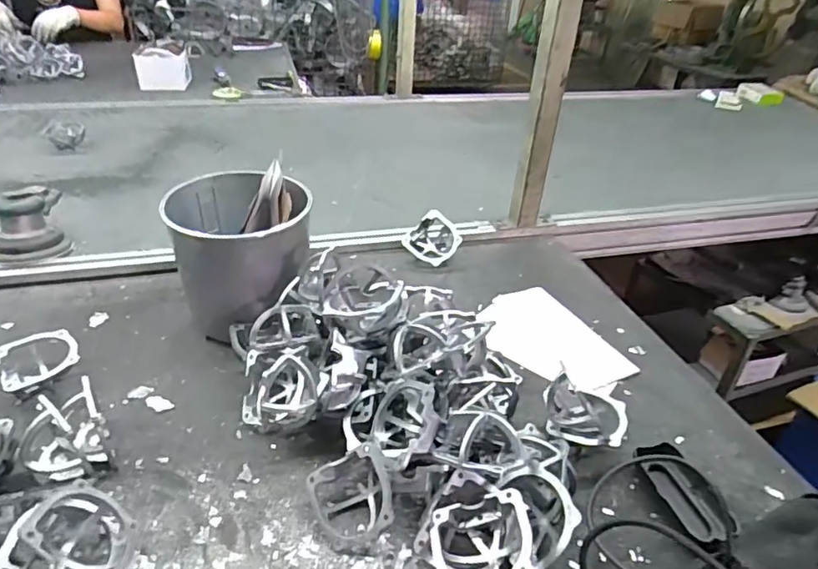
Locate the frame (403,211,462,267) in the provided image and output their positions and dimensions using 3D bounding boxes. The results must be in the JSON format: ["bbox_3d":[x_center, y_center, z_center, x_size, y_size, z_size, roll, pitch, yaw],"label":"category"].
[{"bbox_3d":[0.041,-0.074,0.931,0.081,0.060,0.073,21,37,25],"label":"frame"}]

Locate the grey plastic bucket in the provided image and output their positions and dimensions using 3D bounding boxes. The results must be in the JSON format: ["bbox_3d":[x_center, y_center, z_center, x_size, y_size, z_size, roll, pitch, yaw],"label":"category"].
[{"bbox_3d":[-0.221,-0.037,0.752,0.171,0.176,0.186,-6,34,-13],"label":"grey plastic bucket"}]

